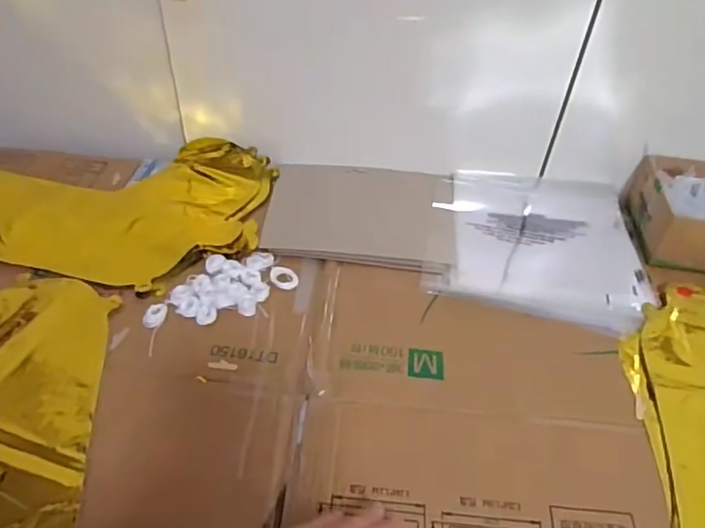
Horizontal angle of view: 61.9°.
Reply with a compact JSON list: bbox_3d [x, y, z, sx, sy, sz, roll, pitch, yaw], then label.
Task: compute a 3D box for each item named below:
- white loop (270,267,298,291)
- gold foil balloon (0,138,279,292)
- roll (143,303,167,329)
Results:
[{"bbox_3d":[-0.071,0.015,0.610,0.028,0.004,0.030,-3,44,-8],"label":"white loop"},{"bbox_3d":[-0.312,-0.083,0.678,0.413,0.023,0.235,11,44,6],"label":"gold foil balloon"},{"bbox_3d":[-0.190,0.050,0.566,0.018,0.008,0.025,19,46,14],"label":"roll"}]

